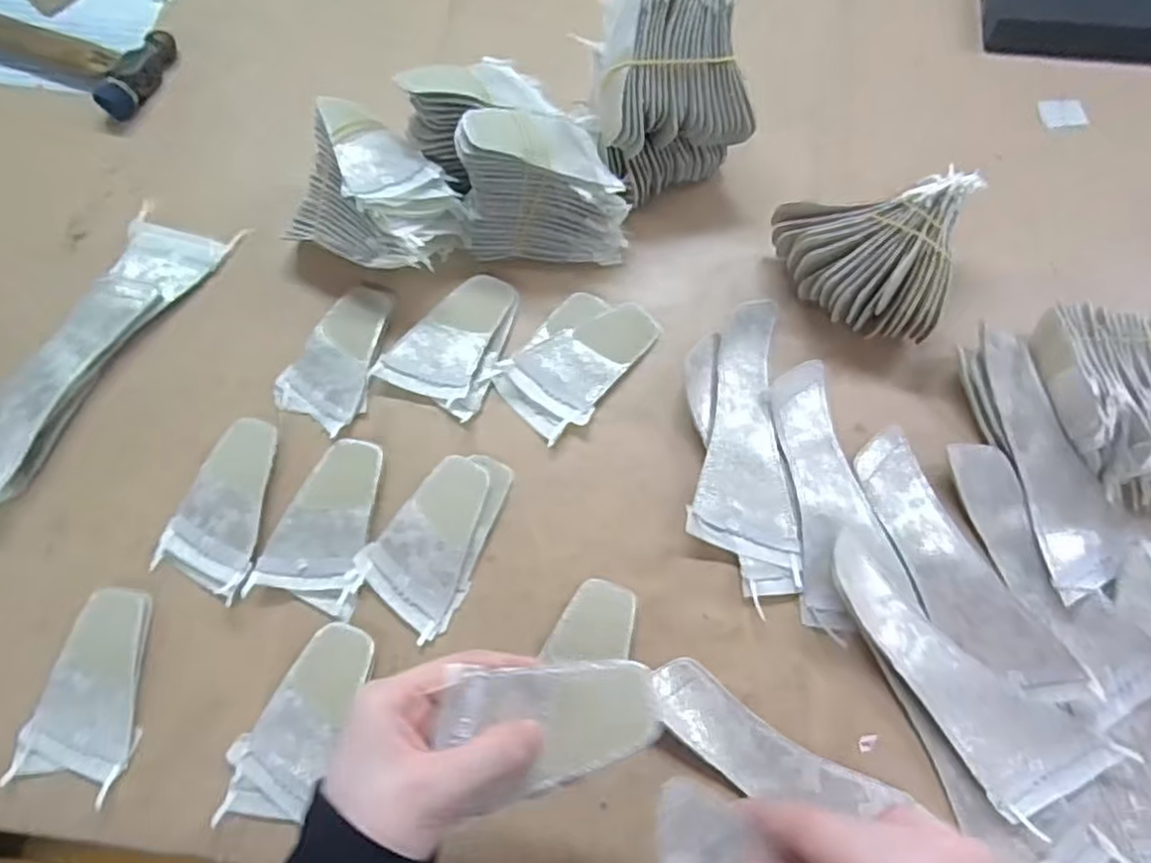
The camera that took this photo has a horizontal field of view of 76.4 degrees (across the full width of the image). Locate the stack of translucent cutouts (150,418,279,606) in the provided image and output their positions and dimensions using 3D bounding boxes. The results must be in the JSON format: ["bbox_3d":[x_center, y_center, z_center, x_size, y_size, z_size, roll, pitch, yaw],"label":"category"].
[{"bbox_3d":[-0.207,0.042,0.441,0.060,0.009,0.100,21,71,9],"label":"stack of translucent cutouts"}]

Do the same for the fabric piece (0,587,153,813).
[{"bbox_3d":[-0.266,0.142,0.406,0.061,0.007,0.104,11,70,6],"label":"fabric piece"}]

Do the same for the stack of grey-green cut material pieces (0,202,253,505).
[{"bbox_3d":[-0.324,-0.058,0.480,0.066,0.016,0.226,28,73,12],"label":"stack of grey-green cut material pieces"}]

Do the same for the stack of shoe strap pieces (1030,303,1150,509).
[{"bbox_3d":[0.318,-0.020,0.421,0.080,0.052,0.118,3,70,3],"label":"stack of shoe strap pieces"}]

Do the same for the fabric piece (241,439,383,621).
[{"bbox_3d":[-0.147,0.052,0.433,0.060,0.007,0.100,12,70,7],"label":"fabric piece"}]

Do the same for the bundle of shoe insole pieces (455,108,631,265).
[{"bbox_3d":[-0.018,-0.162,0.471,0.100,0.089,0.072,2,69,3],"label":"bundle of shoe insole pieces"}]

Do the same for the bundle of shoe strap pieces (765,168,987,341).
[{"bbox_3d":[0.179,-0.112,0.460,0.110,0.061,0.093,13,70,7],"label":"bundle of shoe strap pieces"}]

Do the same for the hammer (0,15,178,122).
[{"bbox_3d":[-0.402,-0.304,0.567,0.174,0.025,0.075,24,72,11],"label":"hammer"}]

